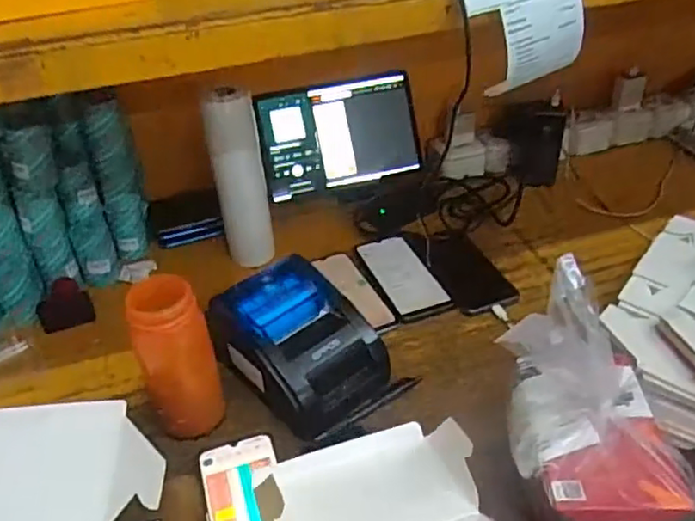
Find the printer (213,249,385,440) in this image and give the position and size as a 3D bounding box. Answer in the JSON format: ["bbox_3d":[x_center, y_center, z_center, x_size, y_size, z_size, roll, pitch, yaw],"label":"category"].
[{"bbox_3d":[-0.052,0.090,0.699,0.138,0.094,0.165,-28,43,-30],"label":"printer"}]

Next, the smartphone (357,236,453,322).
[{"bbox_3d":[0.074,0.019,0.855,0.074,0.016,0.158,-15,37,-14],"label":"smartphone"}]

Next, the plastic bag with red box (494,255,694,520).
[{"bbox_3d":[0.215,0.120,0.532,0.129,0.177,0.174,-2,36,3],"label":"plastic bag with red box"}]

